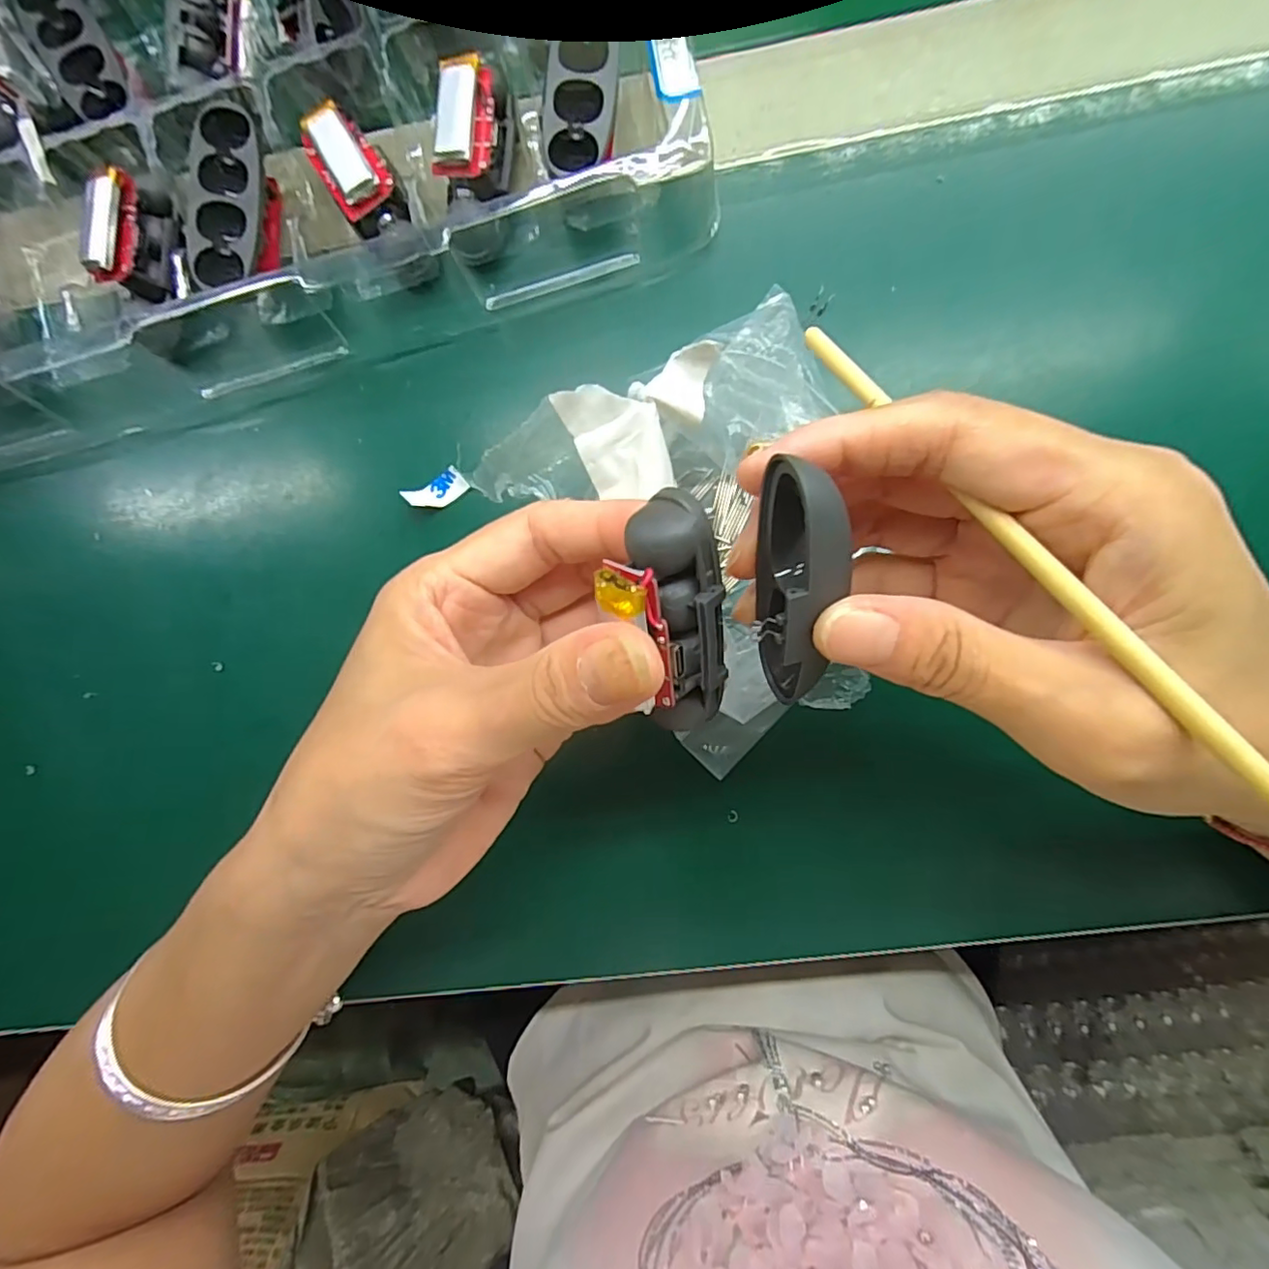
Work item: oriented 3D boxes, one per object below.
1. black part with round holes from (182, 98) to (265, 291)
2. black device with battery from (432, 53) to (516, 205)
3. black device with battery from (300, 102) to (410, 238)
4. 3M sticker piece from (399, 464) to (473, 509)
[{"bbox_3d":[-0.143,-0.153,0.207,0.025,0.011,0.060,-1,94,-7],"label":"black part with round holes"},{"bbox_3d":[-0.056,-0.174,0.204,0.027,0.016,0.039,3,96,-21],"label":"black device with battery"},{"bbox_3d":[-0.097,-0.161,0.208,0.020,0.020,0.040,-32,89,5],"label":"black device with battery"},{"bbox_3d":[-0.077,-0.056,0.230,0.026,0.004,0.011,-32,96,-33],"label":"3M sticker piece"}]

